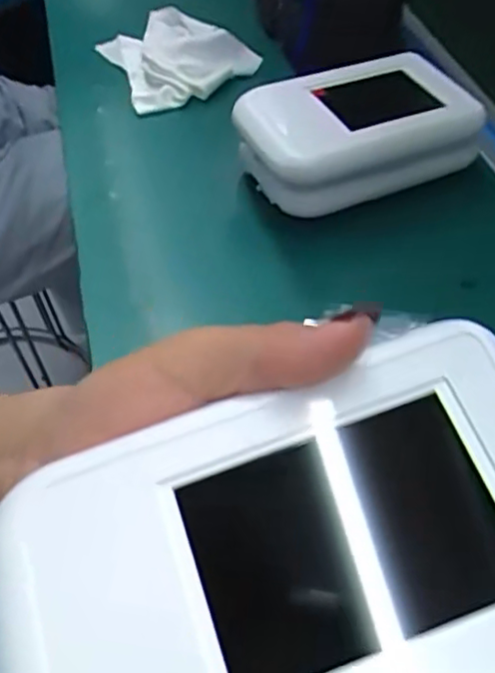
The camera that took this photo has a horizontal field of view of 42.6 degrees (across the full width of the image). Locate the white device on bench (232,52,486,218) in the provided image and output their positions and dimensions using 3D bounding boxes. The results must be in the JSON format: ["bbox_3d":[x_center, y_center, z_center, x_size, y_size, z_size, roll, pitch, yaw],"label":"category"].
[{"bbox_3d":[0.070,-0.140,0.428,0.151,0.056,0.090,-18,53,-11],"label":"white device on bench"}]

